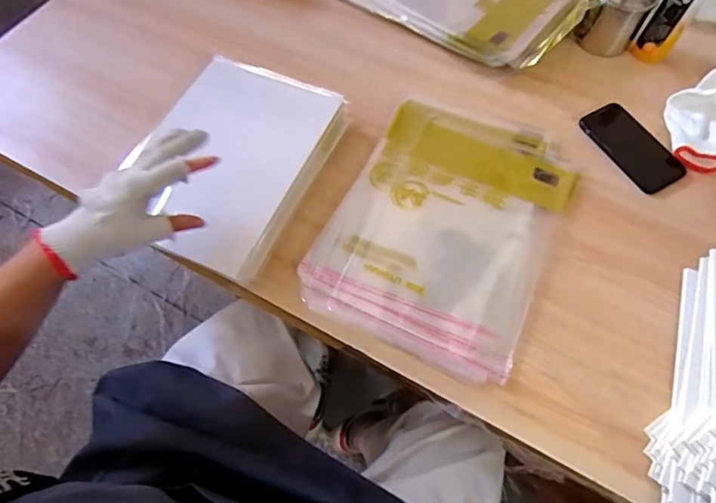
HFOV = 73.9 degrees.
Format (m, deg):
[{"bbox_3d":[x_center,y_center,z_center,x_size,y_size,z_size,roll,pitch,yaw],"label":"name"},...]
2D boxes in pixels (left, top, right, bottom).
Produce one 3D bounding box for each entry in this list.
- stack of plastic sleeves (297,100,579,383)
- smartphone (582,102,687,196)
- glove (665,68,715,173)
[{"bbox_3d":[0.117,-0.039,0.627,0.264,0.020,0.357,23,66,11],"label":"stack of plastic sleeves"},{"bbox_3d":[0.400,-0.153,0.693,0.078,0.008,0.148,-31,73,-7],"label":"smartphone"},{"bbox_3d":[0.522,-0.214,0.702,0.104,0.044,0.223,34,68,15],"label":"glove"}]

